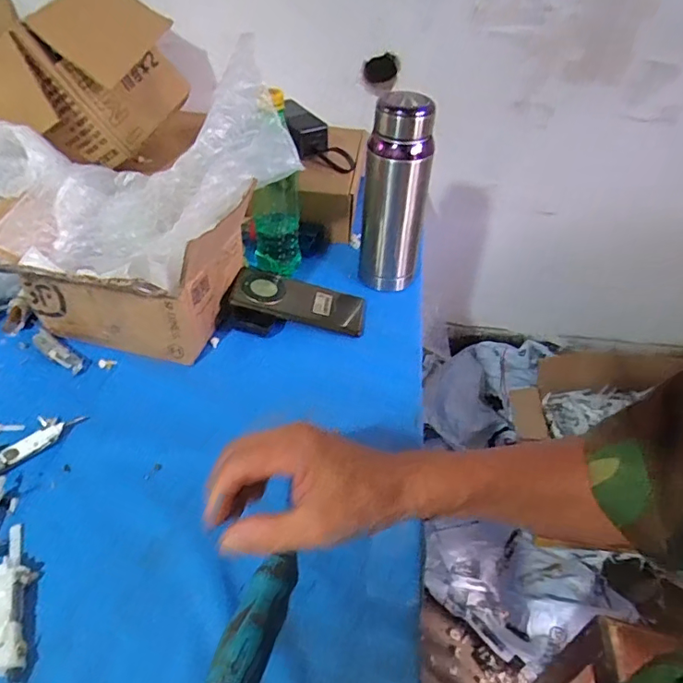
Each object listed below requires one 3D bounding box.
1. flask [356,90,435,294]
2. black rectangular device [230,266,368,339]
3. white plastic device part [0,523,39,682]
[{"bbox_3d":[0.068,-0.177,0.653,0.077,0.243,0.061,3,42,0],"label":"flask"},{"bbox_3d":[-0.052,-0.050,0.652,0.163,0.015,0.071,14,41,-10],"label":"black rectangular device"},{"bbox_3d":[-0.246,0.200,0.386,0.030,0.017,0.149,-17,45,-21],"label":"white plastic device part"}]

